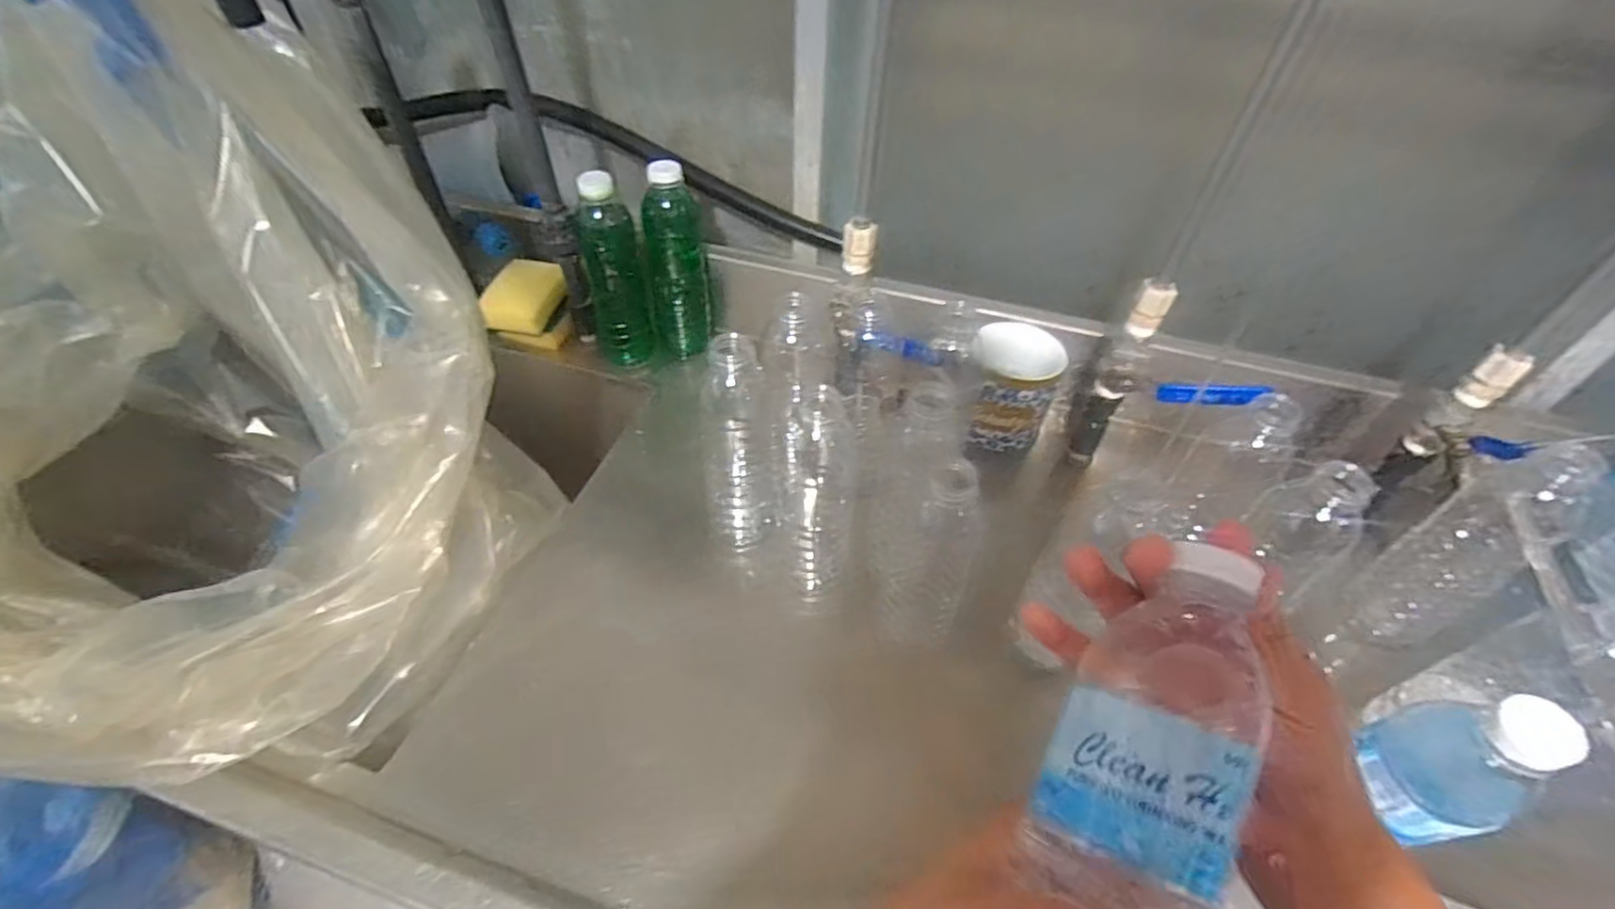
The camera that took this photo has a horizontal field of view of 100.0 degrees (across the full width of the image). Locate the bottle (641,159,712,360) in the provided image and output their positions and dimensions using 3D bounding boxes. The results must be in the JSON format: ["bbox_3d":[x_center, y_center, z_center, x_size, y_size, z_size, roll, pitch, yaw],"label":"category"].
[{"bbox_3d":[-0.140,-0.202,0.727,0.068,0.201,0.055,4,48,1],"label":"bottle"}]

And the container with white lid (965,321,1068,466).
[{"bbox_3d":[0.202,-0.060,0.680,0.086,0.100,0.102,14,49,10],"label":"container with white lid"}]

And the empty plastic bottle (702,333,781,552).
[{"bbox_3d":[-0.056,-0.005,0.561,0.057,0.209,0.059,-7,49,-9],"label":"empty plastic bottle"}]

